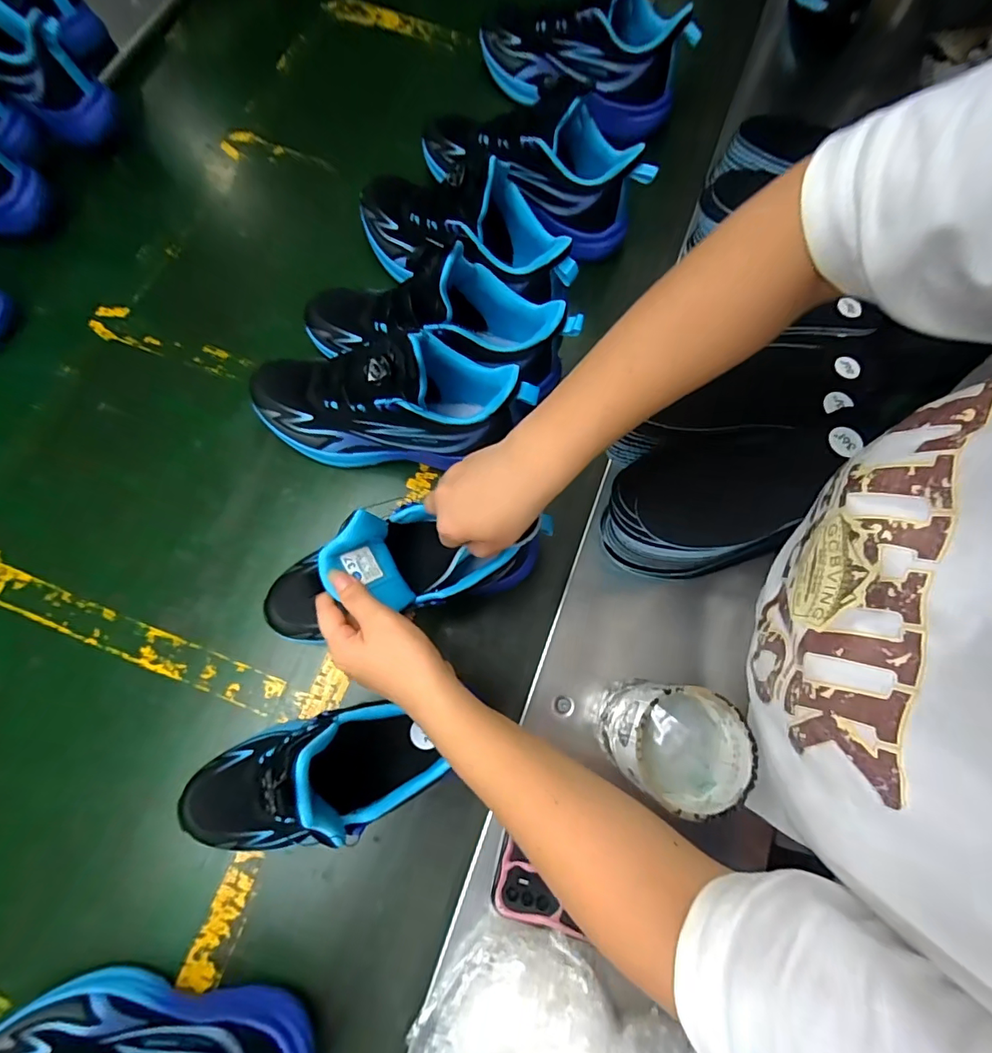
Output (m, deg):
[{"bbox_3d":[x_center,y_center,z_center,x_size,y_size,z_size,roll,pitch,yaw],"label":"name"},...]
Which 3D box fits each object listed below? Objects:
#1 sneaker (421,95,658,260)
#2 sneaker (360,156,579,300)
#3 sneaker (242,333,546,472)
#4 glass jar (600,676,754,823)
[{"bbox_3d":[0.042,-0.428,0.548,0.286,0.116,0.082,30,76,9],"label":"sneaker"},{"bbox_3d":[-0.036,-0.318,0.509,0.278,0.125,0.099,23,75,22],"label":"sneaker"},{"bbox_3d":[-0.104,-0.124,0.457,0.274,0.126,0.089,0,73,14],"label":"sneaker"},{"bbox_3d":[0.131,0.162,0.364,0.083,0.101,0.077,1,75,-2],"label":"glass jar"}]

